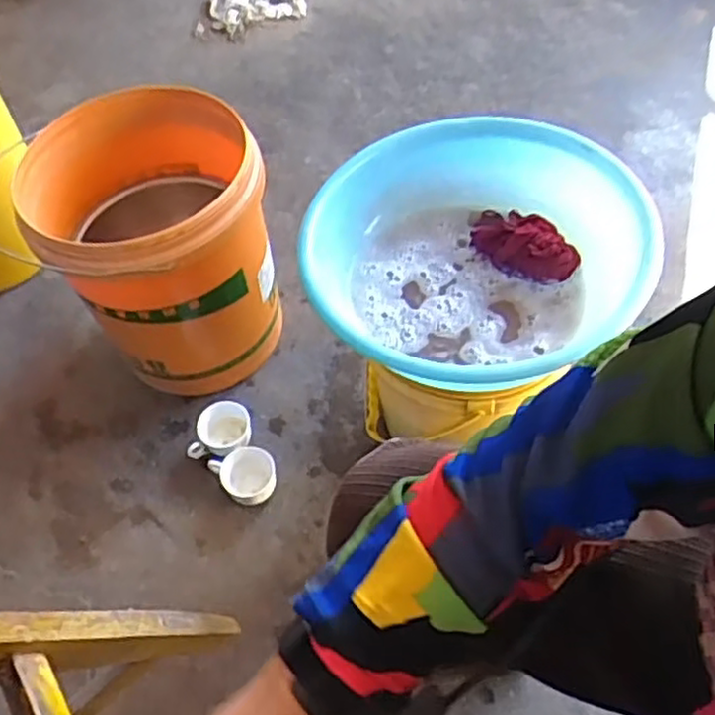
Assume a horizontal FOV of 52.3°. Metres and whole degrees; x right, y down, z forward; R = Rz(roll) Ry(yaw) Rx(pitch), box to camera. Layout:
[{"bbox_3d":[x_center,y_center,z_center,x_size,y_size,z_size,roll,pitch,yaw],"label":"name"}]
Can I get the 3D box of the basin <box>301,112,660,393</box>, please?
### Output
[{"bbox_3d":[0.132,-0.101,0.783,0.324,0.123,0.328,-7,54,0],"label":"basin"}]

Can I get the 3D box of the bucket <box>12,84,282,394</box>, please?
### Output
[{"bbox_3d":[-0.259,-0.137,1.017,0.286,0.347,0.282,-3,53,4],"label":"bucket"}]

